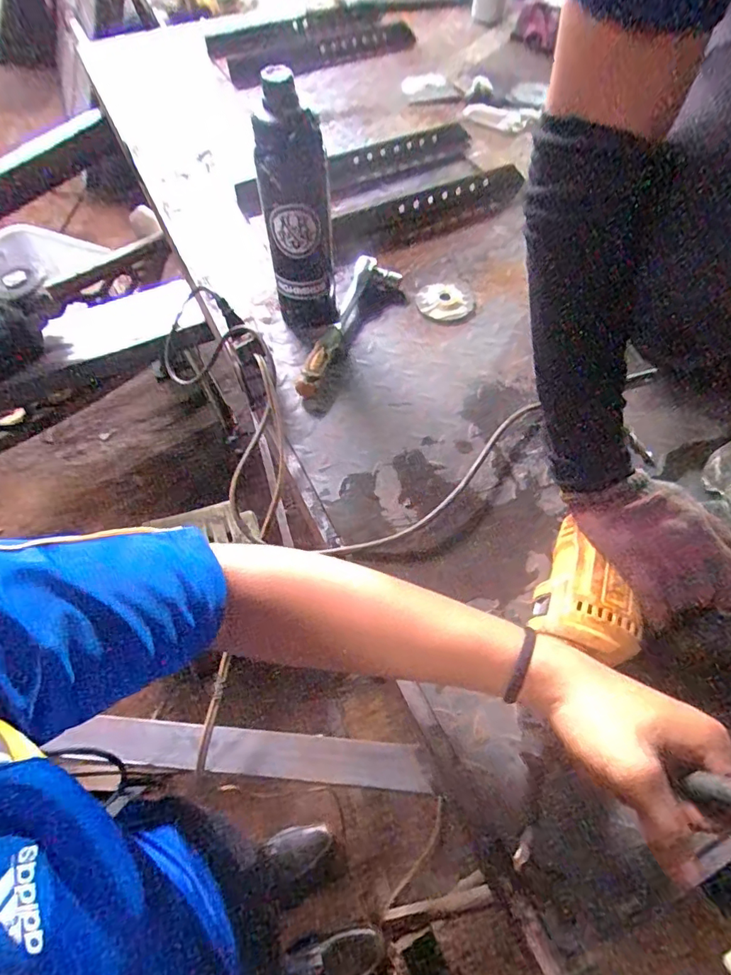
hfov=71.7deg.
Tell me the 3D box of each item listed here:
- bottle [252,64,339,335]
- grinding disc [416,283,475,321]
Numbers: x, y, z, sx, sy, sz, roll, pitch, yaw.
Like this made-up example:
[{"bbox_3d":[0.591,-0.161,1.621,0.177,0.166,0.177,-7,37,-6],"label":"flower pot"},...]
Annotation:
[{"bbox_3d":[-0.076,-0.294,0.572,0.076,0.243,0.077,-4,59,-4],"label":"bottle"},{"bbox_3d":[0.112,-0.263,0.709,0.079,0.006,0.079,1,58,-1],"label":"grinding disc"}]

